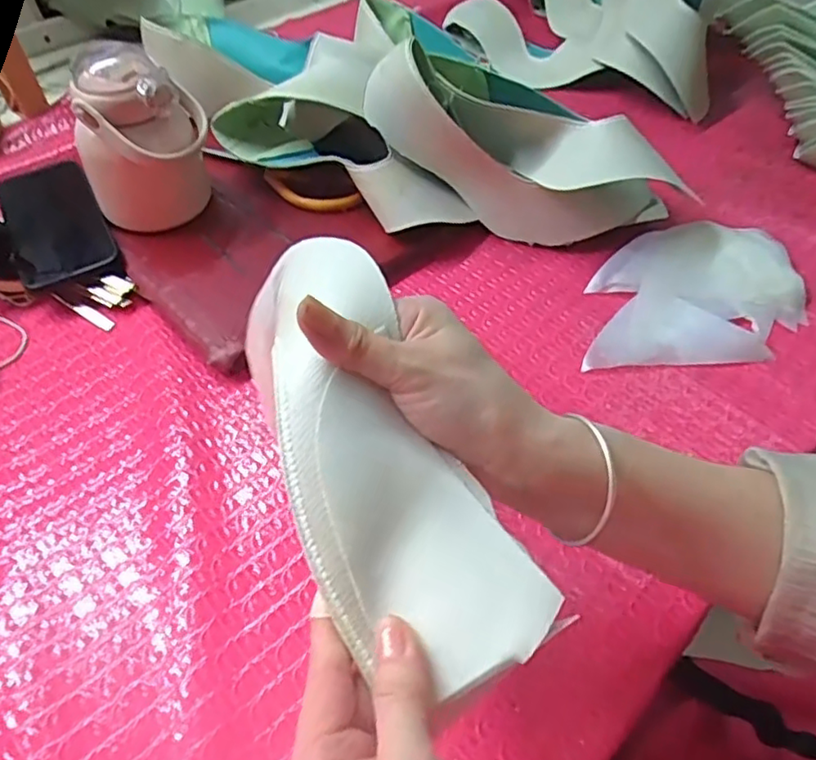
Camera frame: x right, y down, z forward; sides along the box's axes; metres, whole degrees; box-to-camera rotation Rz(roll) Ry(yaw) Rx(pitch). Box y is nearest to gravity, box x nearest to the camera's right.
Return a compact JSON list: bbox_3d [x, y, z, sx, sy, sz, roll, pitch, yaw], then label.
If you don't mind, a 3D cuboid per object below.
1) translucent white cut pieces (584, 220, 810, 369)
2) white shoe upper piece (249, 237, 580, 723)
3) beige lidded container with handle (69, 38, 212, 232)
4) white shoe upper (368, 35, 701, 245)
[{"bbox_3d":[0.227,-0.075,0.504,0.183,0.014,0.150,-2,55,-1],"label":"translucent white cut pieces"},{"bbox_3d":[-0.017,0.026,0.247,0.074,0.018,0.190,-23,73,-18],"label":"white shoe upper piece"},{"bbox_3d":[-0.211,-0.192,0.510,0.095,0.131,0.082,8,50,8],"label":"beige lidded container with handle"},{"bbox_3d":[0.094,-0.187,0.526,0.275,0.113,0.082,21,49,-6],"label":"white shoe upper"}]

